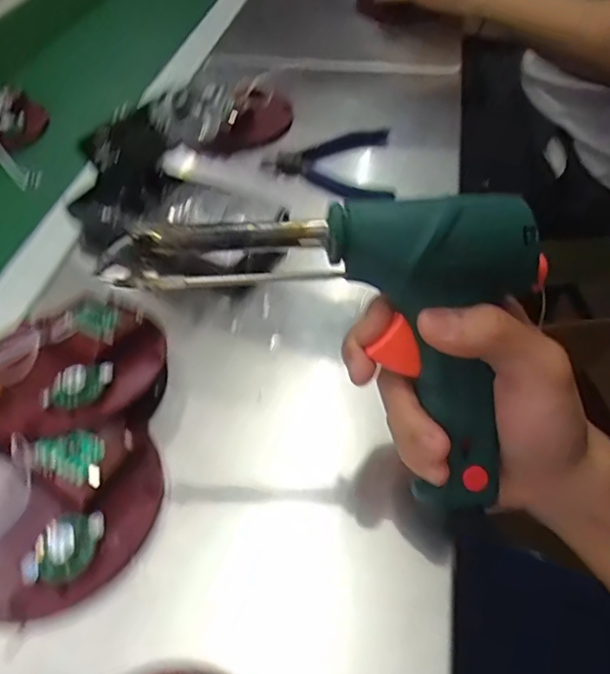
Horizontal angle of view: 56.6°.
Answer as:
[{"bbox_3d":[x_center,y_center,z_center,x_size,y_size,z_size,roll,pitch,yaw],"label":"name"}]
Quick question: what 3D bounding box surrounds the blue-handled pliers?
[{"bbox_3d":[0.018,-0.149,0.497,0.110,0.025,0.076,-1,49,2],"label":"blue-handled pliers"}]

